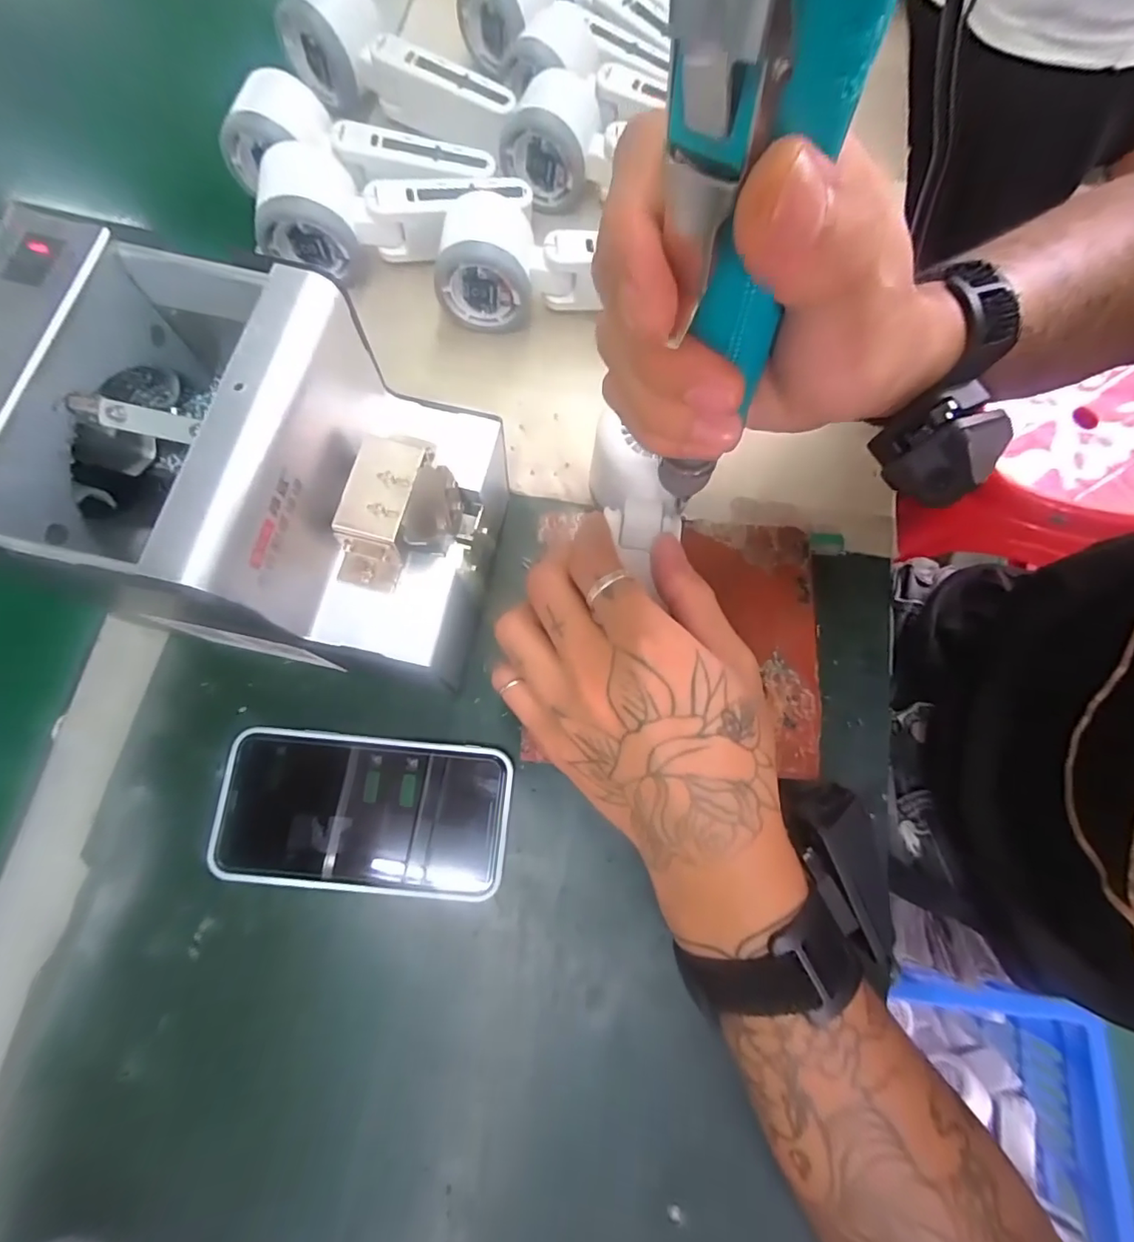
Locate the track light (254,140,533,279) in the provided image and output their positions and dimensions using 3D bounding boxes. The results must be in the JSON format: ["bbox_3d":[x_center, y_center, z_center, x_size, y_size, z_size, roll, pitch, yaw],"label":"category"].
[{"bbox_3d":[-0.111,-0.266,0.351,0.168,0.062,0.057,-18,77,-6],"label":"track light"}]

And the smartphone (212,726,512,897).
[{"bbox_3d":[-0.103,0.097,0.278,0.144,0.012,0.074,6,76,0],"label":"smartphone"}]

